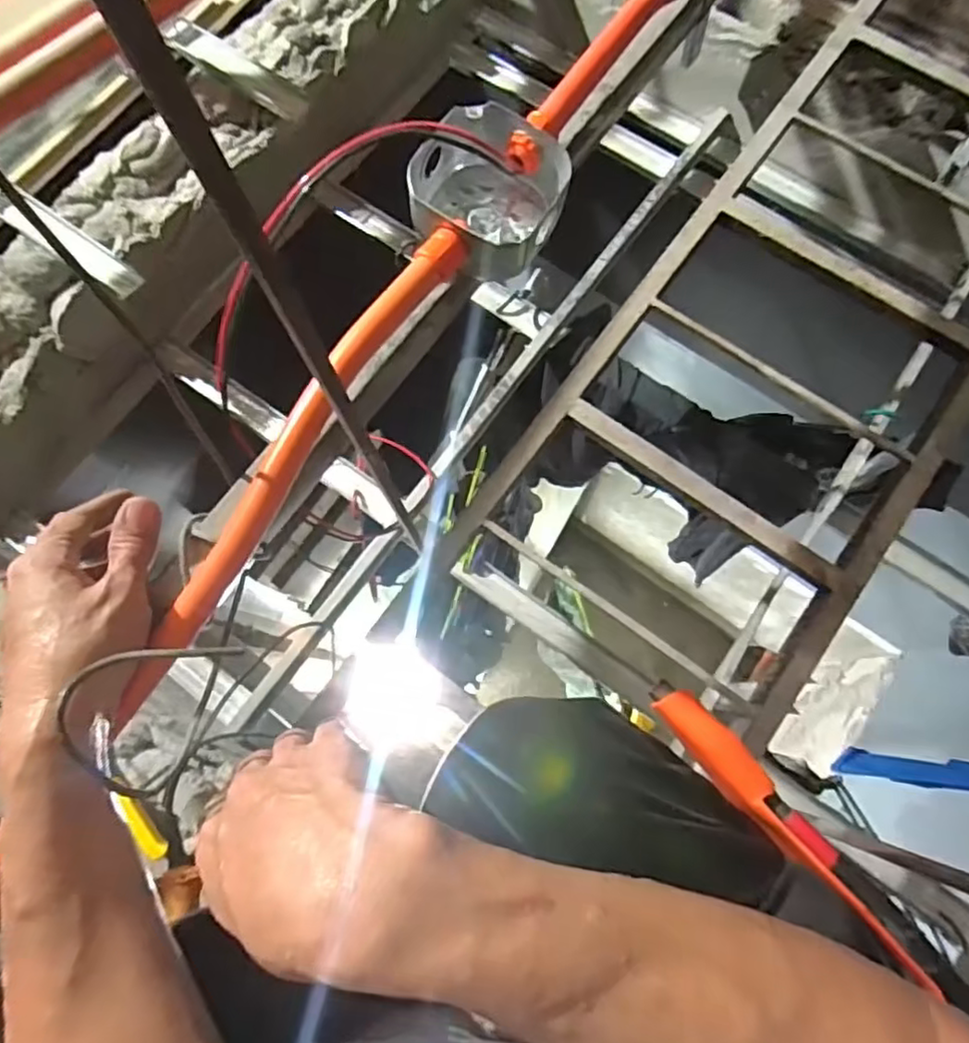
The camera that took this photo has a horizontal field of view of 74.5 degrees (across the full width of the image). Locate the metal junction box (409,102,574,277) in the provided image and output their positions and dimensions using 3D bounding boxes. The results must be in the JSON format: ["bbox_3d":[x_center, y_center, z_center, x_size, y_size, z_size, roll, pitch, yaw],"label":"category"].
[{"bbox_3d":[0.003,-0.211,0.418,0.098,0.051,0.106,12,76,4],"label":"metal junction box"}]

